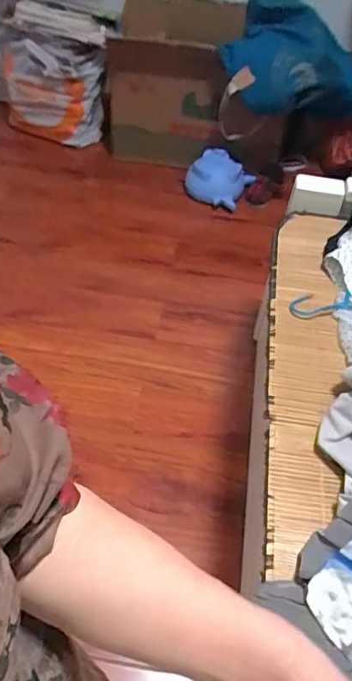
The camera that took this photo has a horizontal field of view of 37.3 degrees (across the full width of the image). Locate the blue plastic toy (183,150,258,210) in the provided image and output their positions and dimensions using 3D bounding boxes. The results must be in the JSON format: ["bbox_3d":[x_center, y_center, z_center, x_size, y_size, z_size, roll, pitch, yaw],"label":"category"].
[{"bbox_3d":[0.146,-0.567,1.822,0.215,0.123,0.203,2,49,-3],"label":"blue plastic toy"}]

